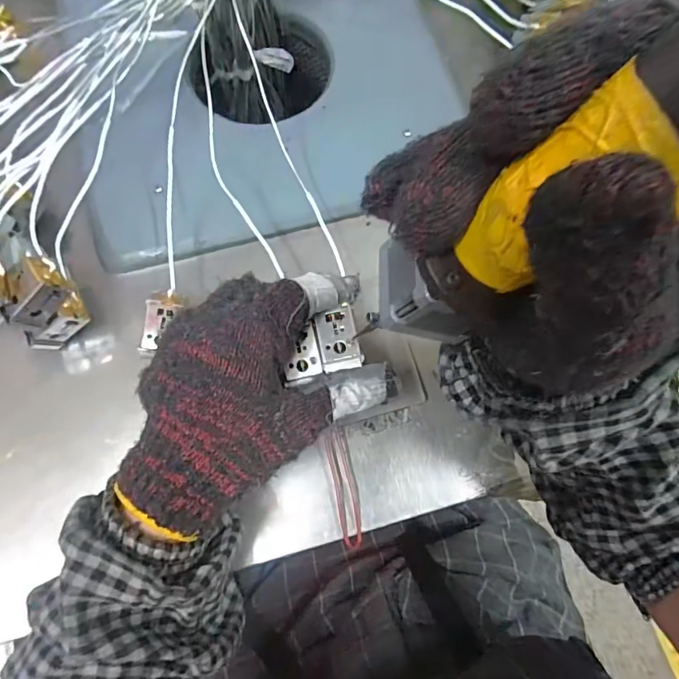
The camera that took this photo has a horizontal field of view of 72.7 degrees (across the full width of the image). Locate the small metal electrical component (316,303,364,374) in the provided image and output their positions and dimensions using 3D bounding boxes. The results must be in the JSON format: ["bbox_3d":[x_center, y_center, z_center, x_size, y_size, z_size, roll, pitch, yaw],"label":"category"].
[{"bbox_3d":[-0.001,0.000,0.254,0.021,0.004,0.035,-10,74,-3],"label":"small metal electrical component"}]

